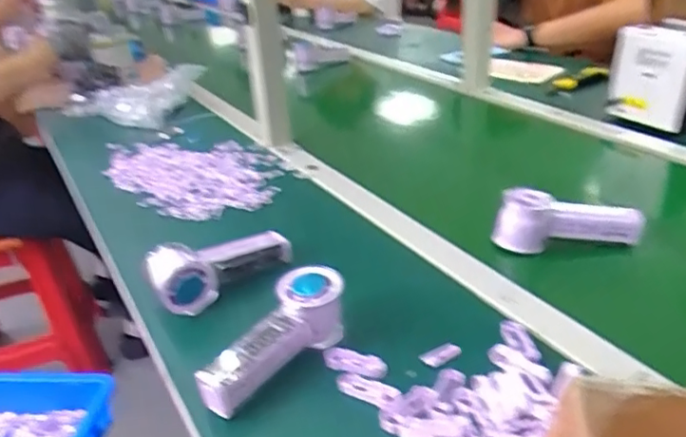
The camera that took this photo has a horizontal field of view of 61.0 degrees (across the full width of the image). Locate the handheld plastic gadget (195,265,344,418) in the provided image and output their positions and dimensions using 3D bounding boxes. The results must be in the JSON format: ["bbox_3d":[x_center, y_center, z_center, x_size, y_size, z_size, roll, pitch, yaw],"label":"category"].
[{"bbox_3d":[-0.056,0.109,0.515,0.058,0.062,0.151,13,34,29],"label":"handheld plastic gadget"}]

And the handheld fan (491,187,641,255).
[{"bbox_3d":[0.259,0.002,0.680,0.162,0.069,0.045,-3,29,3],"label":"handheld fan"}]

